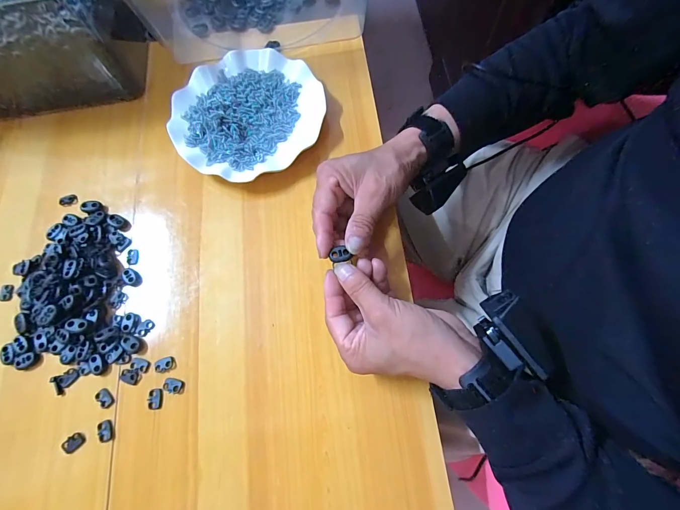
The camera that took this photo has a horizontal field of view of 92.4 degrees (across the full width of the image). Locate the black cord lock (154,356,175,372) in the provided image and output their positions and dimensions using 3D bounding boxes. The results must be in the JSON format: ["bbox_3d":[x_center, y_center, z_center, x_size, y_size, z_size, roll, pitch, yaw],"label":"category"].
[{"bbox_3d":[-0.174,0.108,0.321,0.019,0.004,0.013,-22,72,-5],"label":"black cord lock"}]

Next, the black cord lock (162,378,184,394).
[{"bbox_3d":[-0.161,0.126,0.315,0.019,0.004,0.012,13,72,7],"label":"black cord lock"}]

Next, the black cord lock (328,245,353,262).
[{"bbox_3d":[0.000,-0.001,0.297,0.020,0.004,0.015,-9,71,0],"label":"black cord lock"}]

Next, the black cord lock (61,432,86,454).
[{"bbox_3d":[-0.249,0.175,0.303,0.021,0.004,0.015,-29,72,-7],"label":"black cord lock"}]

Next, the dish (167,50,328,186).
[{"bbox_3d":[-0.112,-0.173,0.399,0.180,0.032,0.180,-1,71,2],"label":"dish"}]

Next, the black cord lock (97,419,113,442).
[{"bbox_3d":[-0.220,0.165,0.305,0.014,0.004,0.019,-21,72,-5],"label":"black cord lock"}]

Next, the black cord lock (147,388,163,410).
[{"bbox_3d":[-0.177,0.138,0.311,0.014,0.004,0.019,-8,71,0],"label":"black cord lock"}]

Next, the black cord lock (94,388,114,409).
[{"bbox_3d":[-0.227,0.138,0.313,0.019,0.004,0.013,39,77,14],"label":"black cord lock"}]

